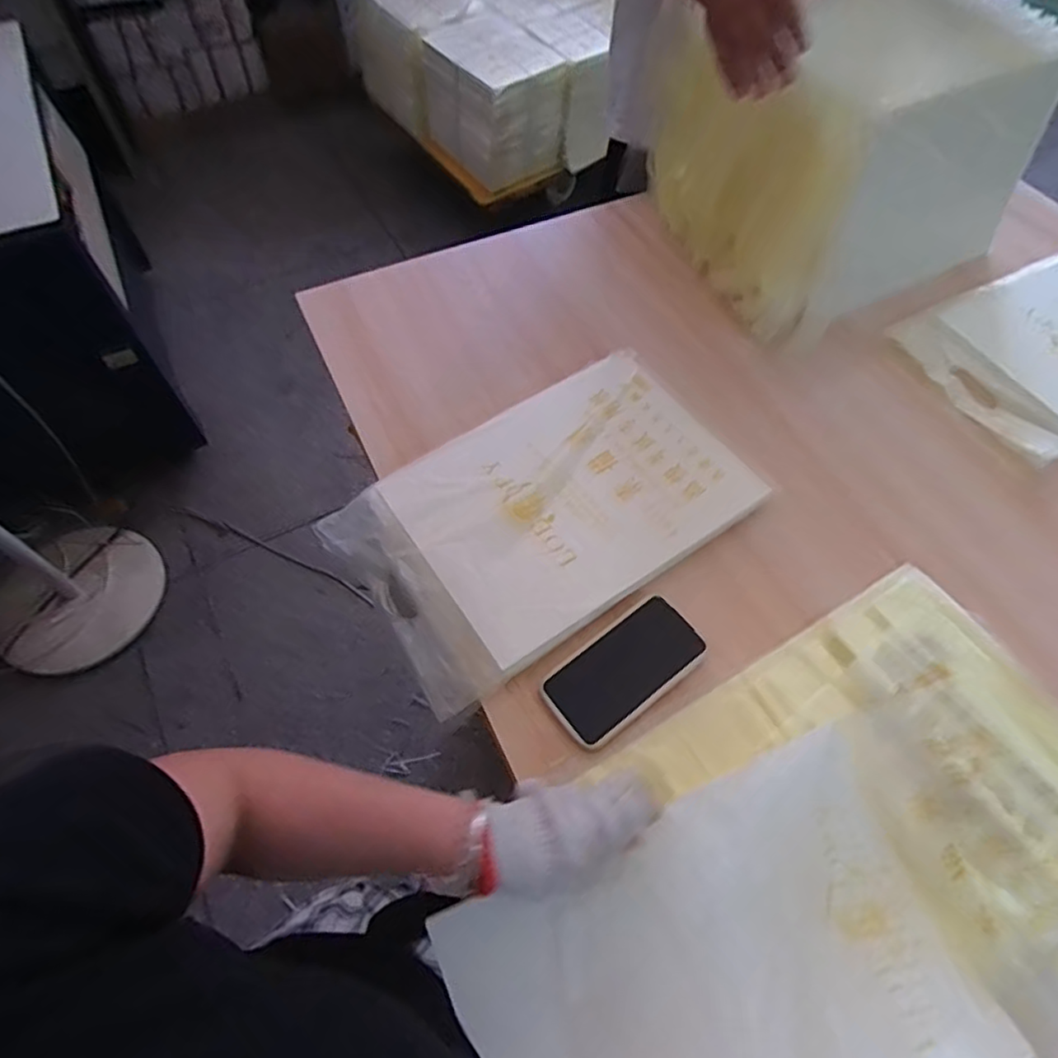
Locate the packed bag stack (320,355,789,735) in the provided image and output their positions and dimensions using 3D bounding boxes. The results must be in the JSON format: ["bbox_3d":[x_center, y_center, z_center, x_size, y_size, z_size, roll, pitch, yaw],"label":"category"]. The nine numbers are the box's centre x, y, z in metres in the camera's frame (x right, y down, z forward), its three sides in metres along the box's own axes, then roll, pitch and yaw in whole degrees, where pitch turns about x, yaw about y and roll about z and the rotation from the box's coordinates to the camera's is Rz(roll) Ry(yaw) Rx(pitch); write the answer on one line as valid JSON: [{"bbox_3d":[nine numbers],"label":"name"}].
[{"bbox_3d":[0.022,-0.029,0.707,0.439,0.033,0.281,-35,65,-16],"label":"packed bag stack"}]

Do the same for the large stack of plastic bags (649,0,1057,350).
[{"bbox_3d":[0.430,-0.531,0.856,0.430,0.255,0.379,-24,62,-14],"label":"large stack of plastic bags"}]

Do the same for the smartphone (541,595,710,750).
[{"bbox_3d":[0.096,0.140,0.624,0.162,0.013,0.084,-35,65,-16],"label":"smartphone"}]

